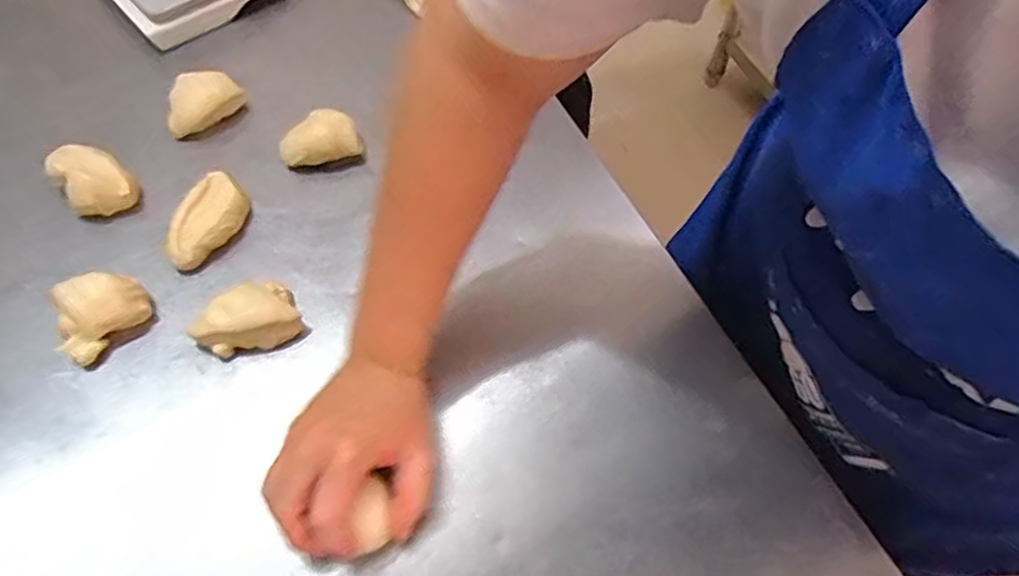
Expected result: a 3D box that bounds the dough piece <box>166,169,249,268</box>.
[{"bbox_3d":[-0.247,-0.055,0.552,0.041,0.033,0.083,21,62,8],"label":"dough piece"}]

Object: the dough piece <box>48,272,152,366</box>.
[{"bbox_3d":[-0.312,0.016,0.504,0.048,0.039,0.066,38,66,17],"label":"dough piece"}]

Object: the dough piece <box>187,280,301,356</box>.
[{"bbox_3d":[-0.201,0.022,0.504,0.075,0.032,0.054,-30,67,-18],"label":"dough piece"}]

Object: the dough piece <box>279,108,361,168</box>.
[{"bbox_3d":[-0.169,-0.133,0.592,0.070,0.035,0.048,-14,63,-11],"label":"dough piece"}]

